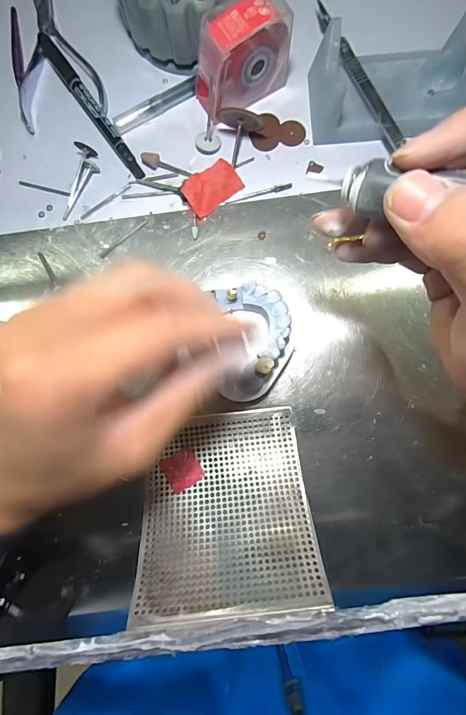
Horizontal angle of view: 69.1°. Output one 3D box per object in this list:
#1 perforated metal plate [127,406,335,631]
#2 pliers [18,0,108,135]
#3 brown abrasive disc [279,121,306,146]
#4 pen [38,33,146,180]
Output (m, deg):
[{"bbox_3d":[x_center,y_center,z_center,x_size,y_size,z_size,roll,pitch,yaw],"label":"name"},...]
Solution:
[{"bbox_3d":[-0.005,0.085,0.197,0.096,0.013,0.106,-7,52,2],"label":"perforated metal plate"},{"bbox_3d":[-0.140,-0.234,0.263,0.066,0.006,0.120,-14,83,1],"label":"pliers"},{"bbox_3d":[0.045,-0.168,0.253,0.018,0.004,0.019,0,85,2],"label":"brown abrasive disc"},{"bbox_3d":[-0.108,-0.191,0.256,0.012,0.009,0.136,-35,83,-2],"label":"pen"}]

